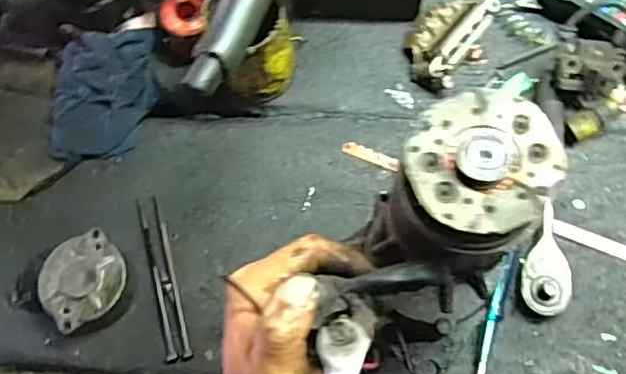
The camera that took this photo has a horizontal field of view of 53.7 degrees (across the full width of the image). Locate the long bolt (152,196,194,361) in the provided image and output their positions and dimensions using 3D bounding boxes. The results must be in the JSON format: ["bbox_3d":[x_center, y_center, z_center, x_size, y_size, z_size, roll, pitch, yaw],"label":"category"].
[{"bbox_3d":[-0.138,0.086,0.603,0.009,0.005,0.164,-14,70,-3],"label":"long bolt"}]

